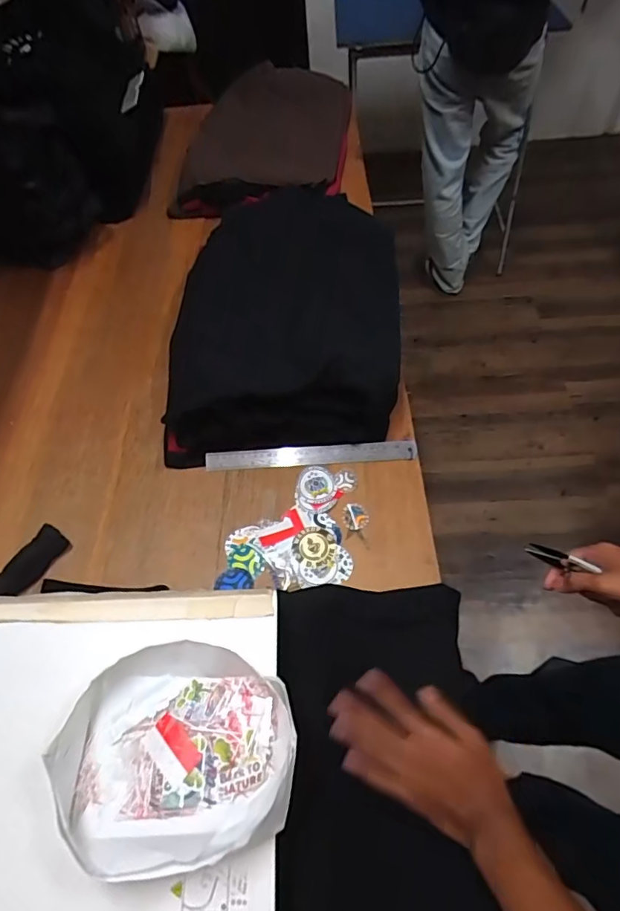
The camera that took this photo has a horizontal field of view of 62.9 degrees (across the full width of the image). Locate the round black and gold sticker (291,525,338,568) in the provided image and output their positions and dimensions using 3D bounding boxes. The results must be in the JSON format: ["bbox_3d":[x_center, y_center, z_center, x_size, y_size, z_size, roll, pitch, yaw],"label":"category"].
[{"bbox_3d":[0.007,0.128,0.713,0.061,0.004,0.058,0,67,-1],"label":"round black and gold sticker"}]

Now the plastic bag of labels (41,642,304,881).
[{"bbox_3d":[-0.110,0.245,0.431,0.189,0.053,0.163,-9,57,-2],"label":"plastic bag of labels"}]

